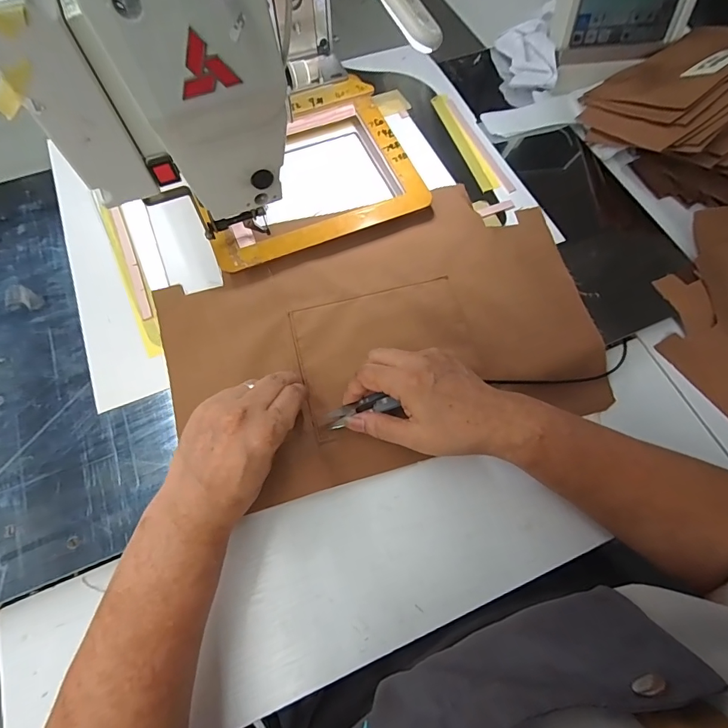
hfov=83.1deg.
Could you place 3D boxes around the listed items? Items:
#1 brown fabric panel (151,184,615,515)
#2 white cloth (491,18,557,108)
[{"bbox_3d":[0.020,-0.033,0.404,0.412,0.029,0.256,-16,69,-6],"label":"brown fabric panel"},{"bbox_3d":[0.216,-0.410,0.562,0.050,0.069,0.117,-8,68,-4],"label":"white cloth"}]

